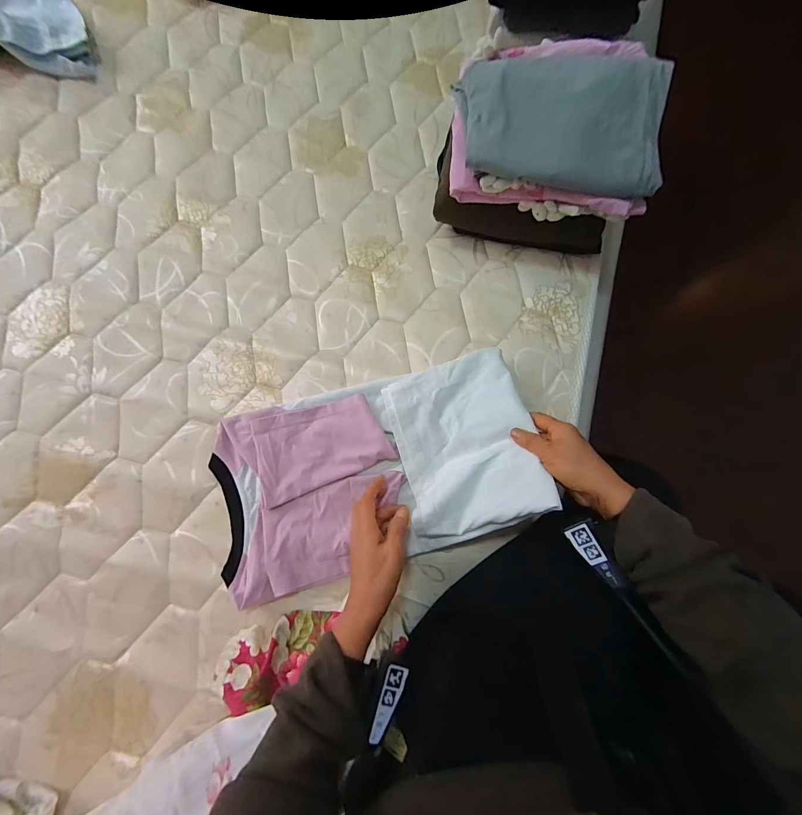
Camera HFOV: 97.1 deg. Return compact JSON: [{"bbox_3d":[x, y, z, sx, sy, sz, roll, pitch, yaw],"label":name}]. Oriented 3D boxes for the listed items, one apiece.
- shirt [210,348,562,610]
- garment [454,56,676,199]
[{"bbox_3d":[-0.036,0.072,0.438,0.403,0.098,0.231,-15,78,-5],"label":"shirt"},{"bbox_3d":[0.201,-0.372,0.449,0.257,0.040,0.188,7,77,0],"label":"garment"}]

